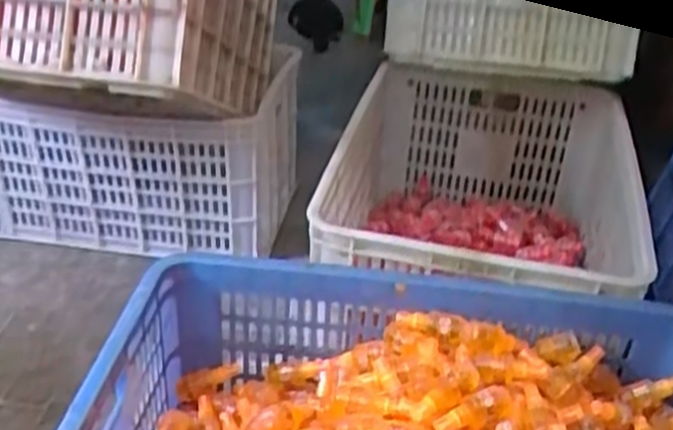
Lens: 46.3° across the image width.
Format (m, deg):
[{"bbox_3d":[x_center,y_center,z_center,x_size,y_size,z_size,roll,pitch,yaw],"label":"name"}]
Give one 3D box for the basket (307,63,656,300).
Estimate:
[{"bbox_3d":[0.214,-0.003,1.216,0.402,0.274,0.626,9,32,8],"label":"basket"}]

